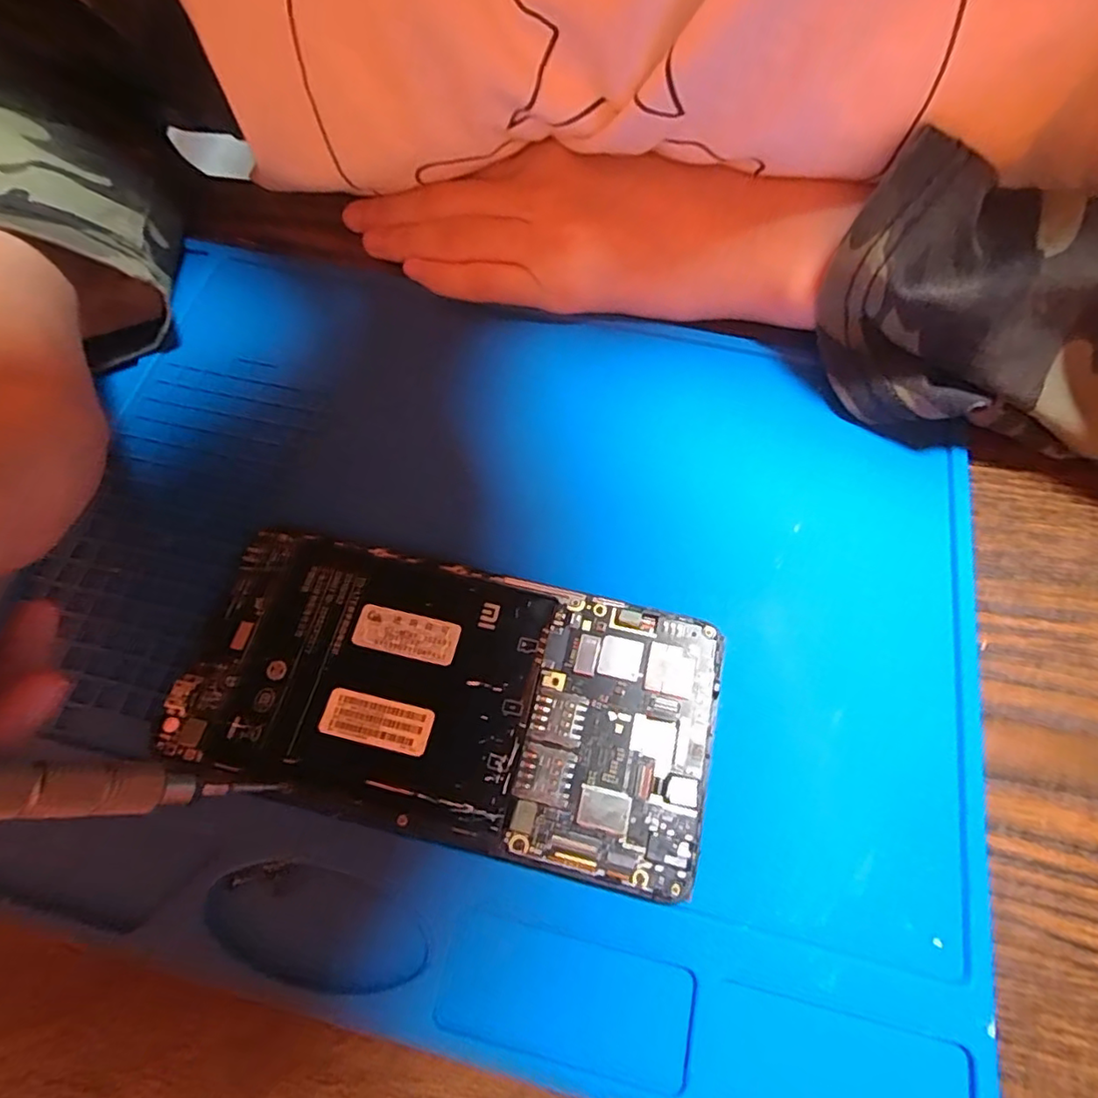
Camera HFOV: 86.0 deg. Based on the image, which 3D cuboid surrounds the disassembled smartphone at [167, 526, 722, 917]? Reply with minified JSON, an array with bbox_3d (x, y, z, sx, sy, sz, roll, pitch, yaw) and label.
[{"bbox_3d":[-0.030,0.040,0.165,0.145,0.009,0.071,13,68,5],"label":"disassembled smartphone"}]

